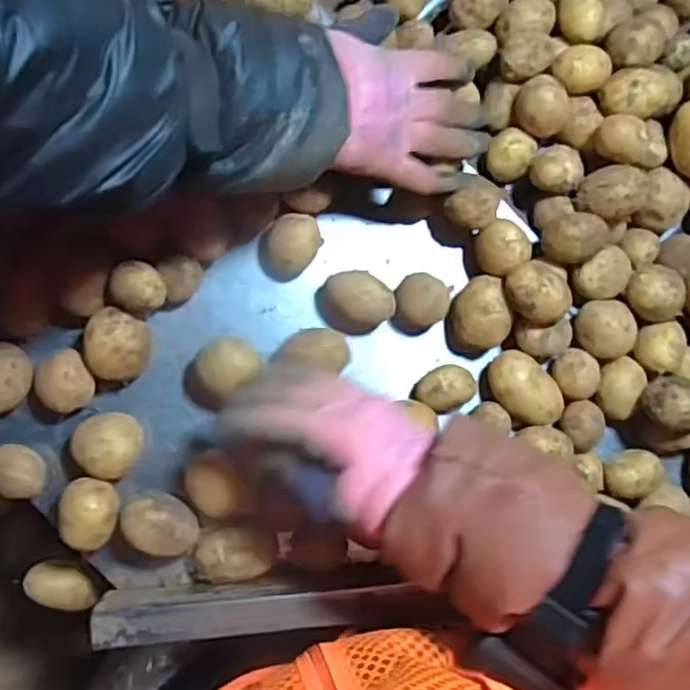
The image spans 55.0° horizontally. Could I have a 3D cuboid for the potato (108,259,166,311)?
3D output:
[{"bbox_3d":[-0.148,-0.042,0.478,0.039,0.026,0.035,4,83,-6],"label":"potato"}]

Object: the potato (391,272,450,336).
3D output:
[{"bbox_3d":[0.058,-0.033,0.527,0.045,0.029,0.041,1,84,-6],"label":"potato"}]

